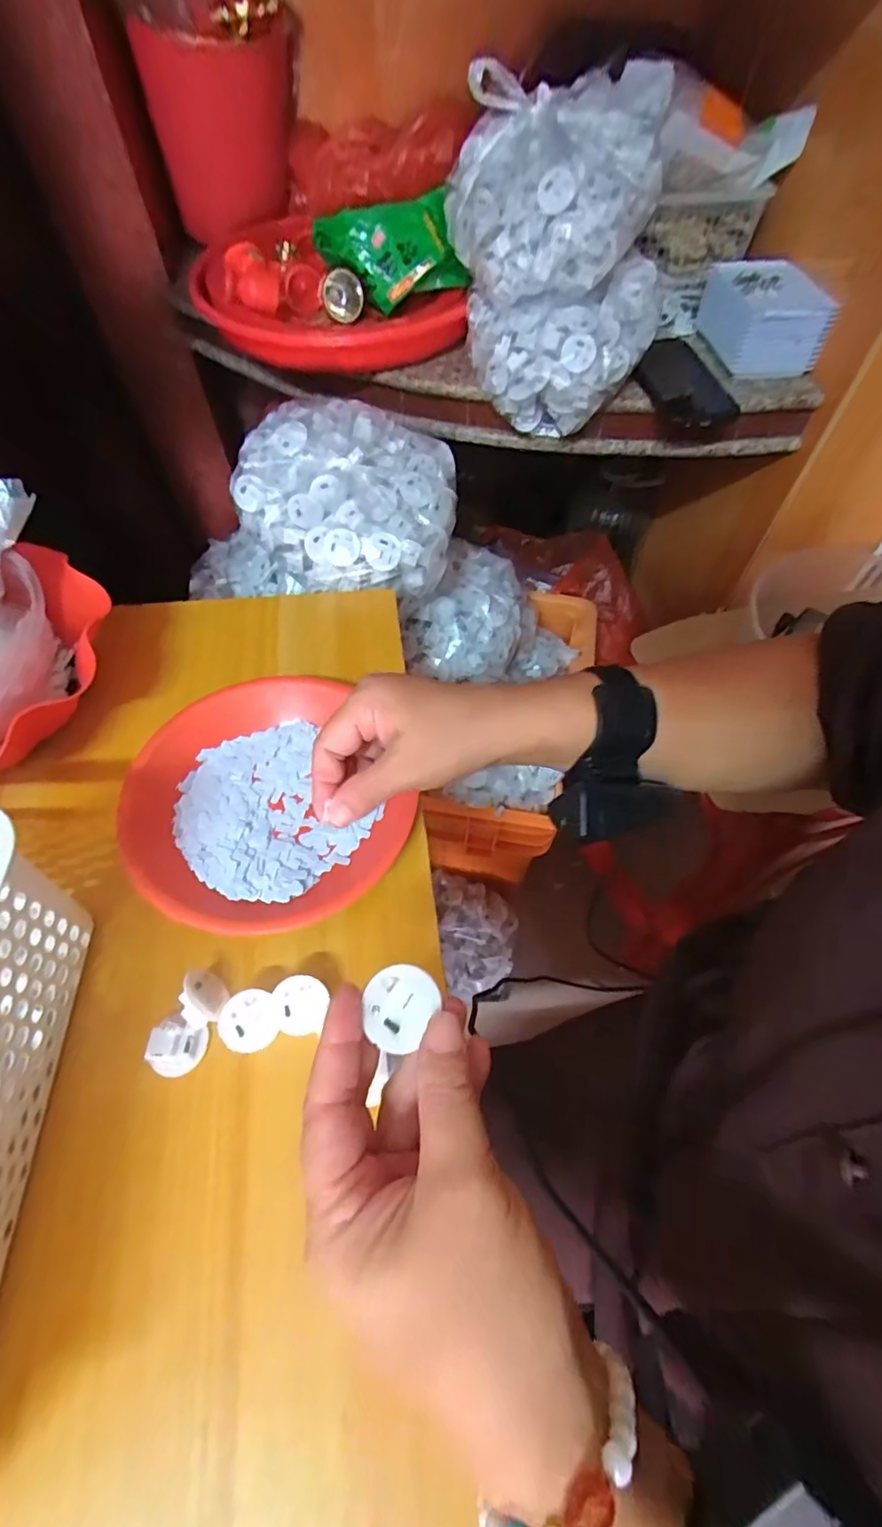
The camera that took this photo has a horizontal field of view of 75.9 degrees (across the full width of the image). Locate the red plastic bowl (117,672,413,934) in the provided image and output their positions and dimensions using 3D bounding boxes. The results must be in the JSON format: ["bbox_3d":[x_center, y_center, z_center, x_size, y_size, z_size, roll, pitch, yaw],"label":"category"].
[{"bbox_3d":[-0.124,0.024,0.392,0.172,0.027,0.181,1,59,-1],"label":"red plastic bowl"}]

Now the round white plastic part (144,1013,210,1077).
[{"bbox_3d":[-0.148,0.158,0.316,0.026,0.015,0.029,20,60,11],"label":"round white plastic part"}]

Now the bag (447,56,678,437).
[{"bbox_3d":[0.122,-0.480,0.545,0.175,0.217,0.175,-22,61,-14],"label":"bag"}]

